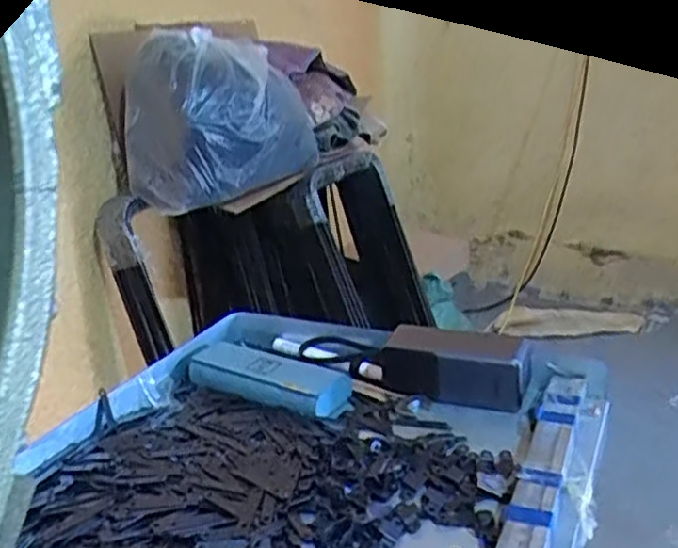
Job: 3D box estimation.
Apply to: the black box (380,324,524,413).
[{"bbox_3d":[0.103,0.081,0.673,0.134,0.059,0.051,9,23,15],"label":"black box"}]

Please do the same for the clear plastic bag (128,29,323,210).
[{"bbox_3d":[-0.241,-0.307,1.461,0.362,0.310,0.242,-2,19,1],"label":"clear plastic bag"}]

